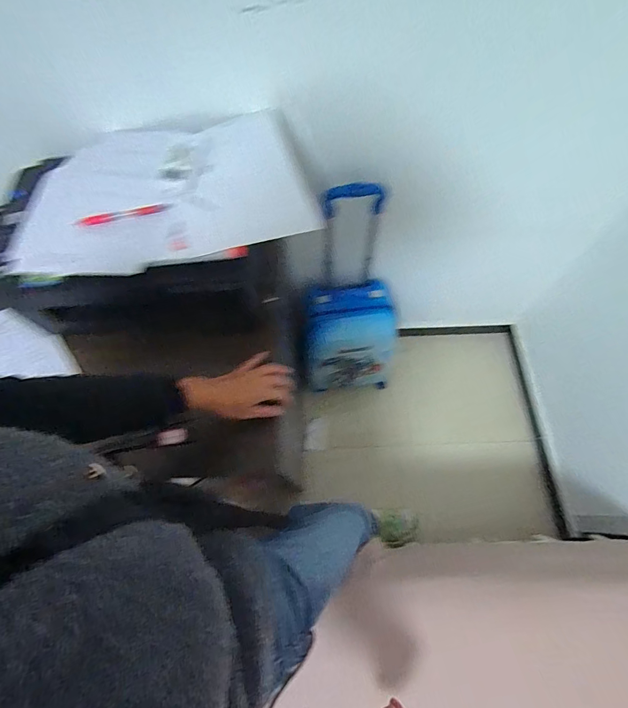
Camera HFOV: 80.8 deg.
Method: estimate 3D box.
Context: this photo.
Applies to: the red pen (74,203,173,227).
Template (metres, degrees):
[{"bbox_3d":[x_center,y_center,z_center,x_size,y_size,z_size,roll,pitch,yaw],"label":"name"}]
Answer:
[{"bbox_3d":[-0.303,-0.224,0.590,0.146,0.007,0.016,-14,67,-4],"label":"red pen"}]

